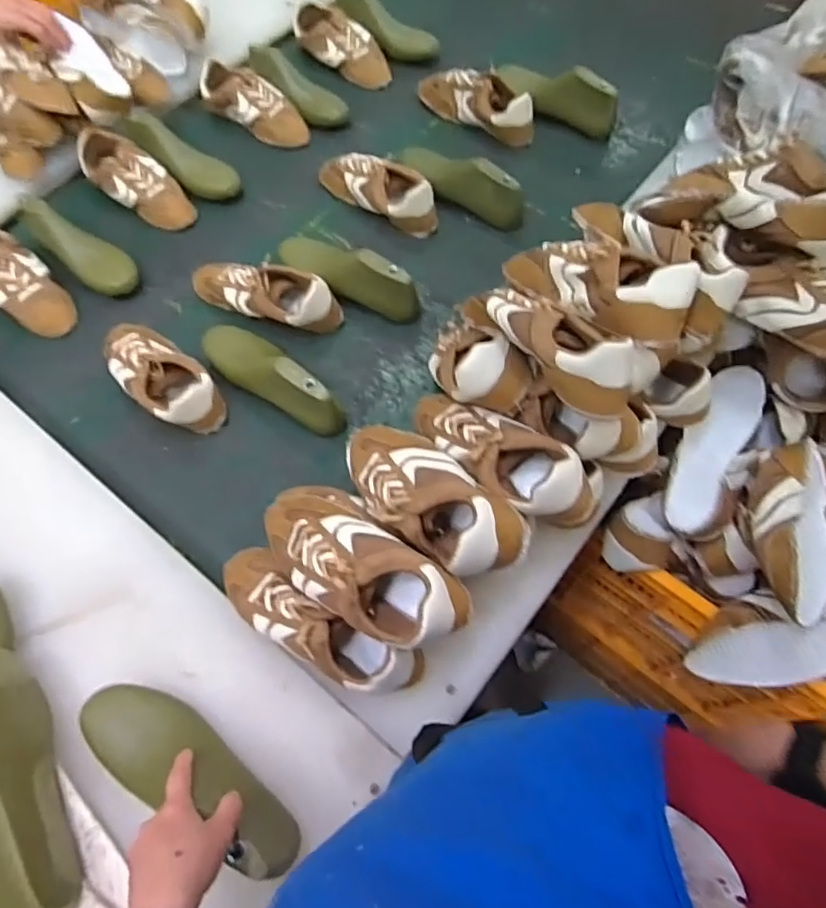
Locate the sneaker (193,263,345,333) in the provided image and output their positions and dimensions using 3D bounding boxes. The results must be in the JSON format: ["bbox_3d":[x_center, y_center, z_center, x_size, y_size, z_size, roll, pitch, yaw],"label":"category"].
[{"bbox_3d":[-0.231,-0.245,0.881,0.249,0.075,0.083,16,65,10],"label":"sneaker"}]

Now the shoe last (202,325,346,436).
[{"bbox_3d":[-0.201,-0.115,0.801,0.252,0.087,0.073,37,71,18],"label":"shoe last"}]

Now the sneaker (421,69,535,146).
[{"bbox_3d":[0.118,-0.661,1.077,0.251,0.072,0.079,37,71,18],"label":"sneaker"}]

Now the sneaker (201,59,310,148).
[{"bbox_3d":[-0.303,-0.661,1.096,0.236,0.085,0.079,37,71,18],"label":"sneaker"}]

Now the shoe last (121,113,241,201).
[{"bbox_3d":[-0.418,-0.526,1.031,0.251,0.081,0.068,32,69,17],"label":"shoe last"}]

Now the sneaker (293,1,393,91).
[{"bbox_3d":[-0.136,-0.832,1.176,0.090,0.069,0.248,-42,69,-16],"label":"sneaker"}]

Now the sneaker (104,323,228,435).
[{"bbox_3d":[-0.365,-0.115,0.820,0.236,0.067,0.095,39,71,19],"label":"sneaker"}]

